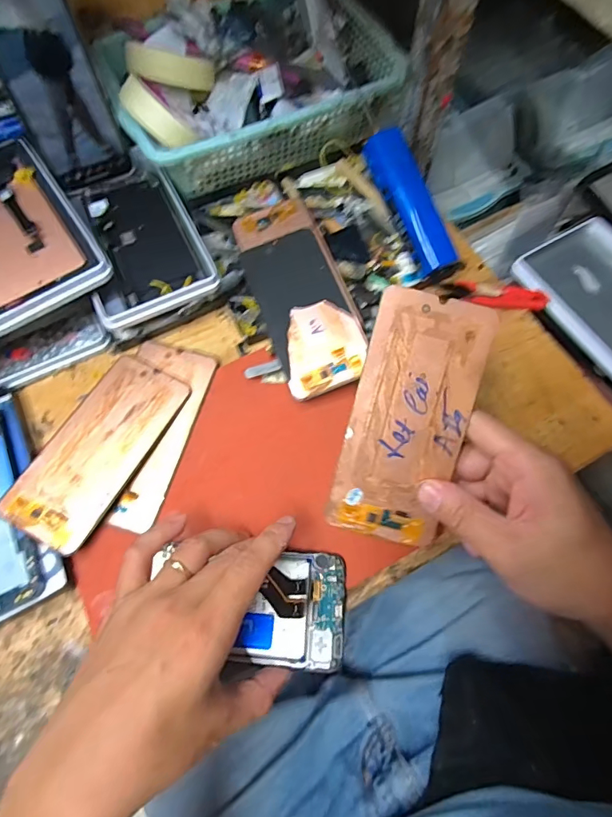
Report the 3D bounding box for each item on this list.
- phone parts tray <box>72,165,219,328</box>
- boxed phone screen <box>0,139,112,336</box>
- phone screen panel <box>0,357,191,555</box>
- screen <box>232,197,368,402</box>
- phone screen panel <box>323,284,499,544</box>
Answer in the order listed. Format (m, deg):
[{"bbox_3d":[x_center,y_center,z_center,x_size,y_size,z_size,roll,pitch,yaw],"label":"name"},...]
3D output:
[{"bbox_3d":[-0.147,-0.145,0.400,0.098,0.022,0.148,-25,70,-10],"label":"phone parts tray"},{"bbox_3d":[-0.240,-0.149,0.366,0.099,0.014,0.190,-31,71,-11],"label":"boxed phone screen"},{"bbox_3d":[-0.158,0.029,0.349,0.071,0.007,0.149,28,65,7],"label":"phone screen panel"},{"bbox_3d":[-0.005,-0.099,0.385,0.073,0.013,0.183,-18,69,-7],"label":"screen"},{"bbox_3d":[0.062,0.007,0.274,0.069,0.004,0.149,13,98,1],"label":"phone screen panel"}]

